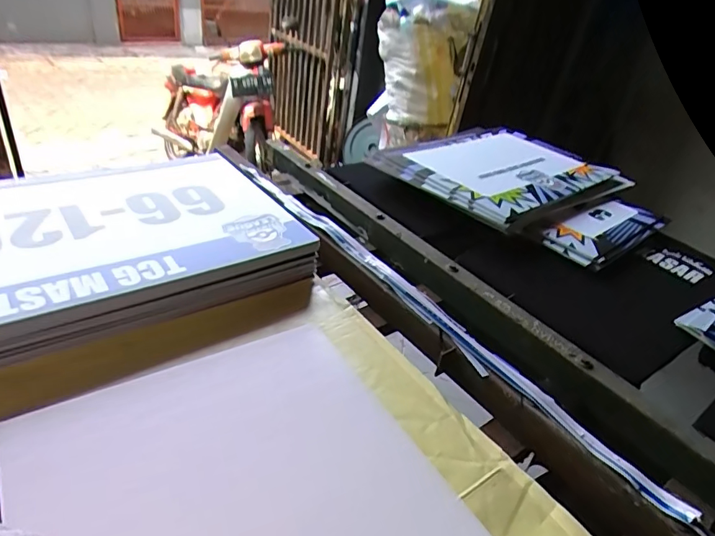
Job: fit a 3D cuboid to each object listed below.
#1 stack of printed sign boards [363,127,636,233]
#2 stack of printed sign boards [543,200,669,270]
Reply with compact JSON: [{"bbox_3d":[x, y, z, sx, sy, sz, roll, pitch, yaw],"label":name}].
[{"bbox_3d":[0.382,-0.270,1.305,0.613,0.033,0.442,-19,44,-35],"label":"stack of printed sign boards"},{"bbox_3d":[0.607,-0.100,1.178,0.401,0.027,0.157,-20,43,-36],"label":"stack of printed sign boards"}]

